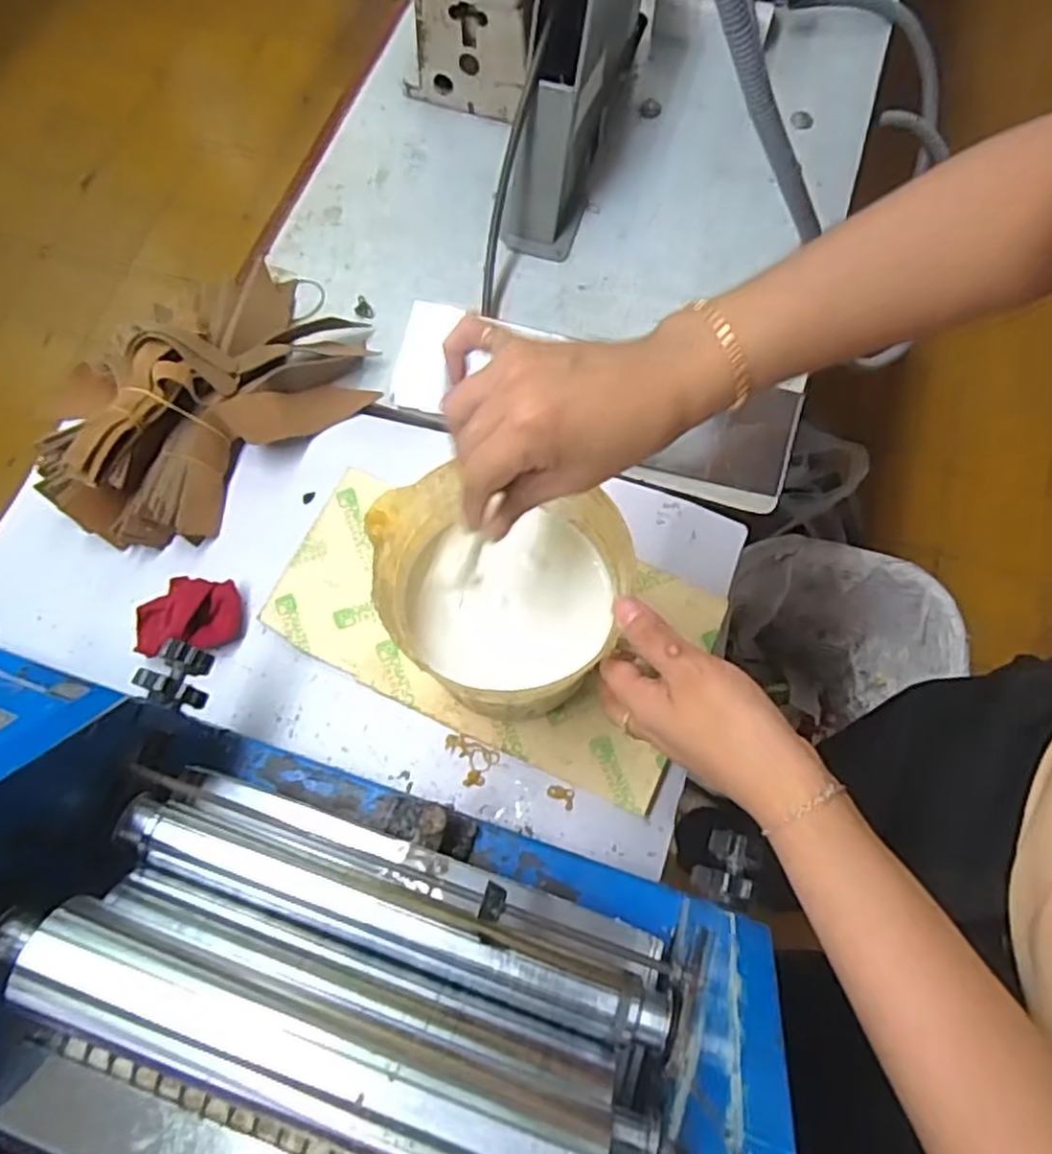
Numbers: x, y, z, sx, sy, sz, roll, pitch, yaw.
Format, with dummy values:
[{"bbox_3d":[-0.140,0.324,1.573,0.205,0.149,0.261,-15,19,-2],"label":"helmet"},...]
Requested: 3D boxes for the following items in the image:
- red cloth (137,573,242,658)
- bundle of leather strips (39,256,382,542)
[{"bbox_3d":[-0.253,0.031,0.551,0.074,0.031,0.063,5,70,3],"label":"red cloth"},{"bbox_3d":[-0.245,-0.150,0.586,0.177,0.092,0.273,20,71,8],"label":"bundle of leather strips"}]

